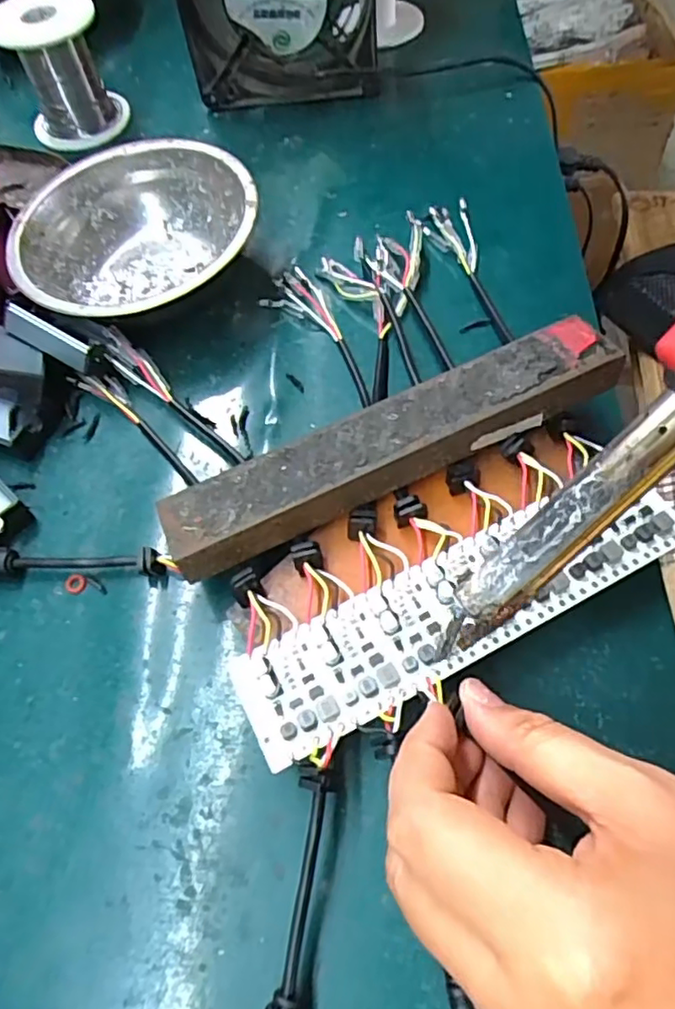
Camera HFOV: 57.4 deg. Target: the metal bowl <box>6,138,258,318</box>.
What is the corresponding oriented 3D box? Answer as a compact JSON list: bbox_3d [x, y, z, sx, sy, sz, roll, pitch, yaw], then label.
[{"bbox_3d":[-0.104,-0.139,0.332,0.121,0.040,0.120,-2,62,3],"label":"metal bowl"}]

